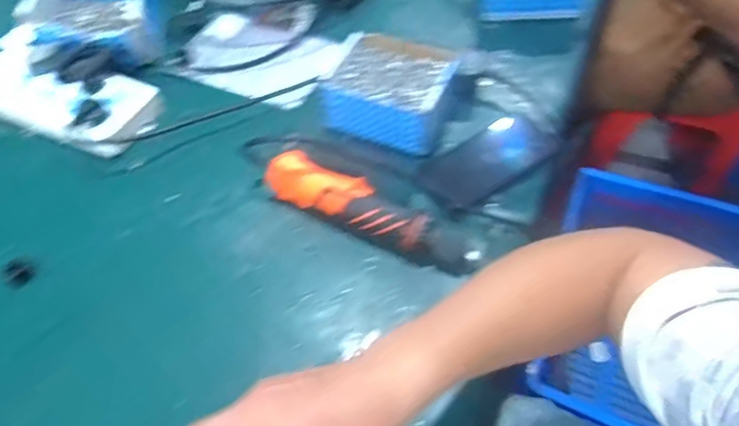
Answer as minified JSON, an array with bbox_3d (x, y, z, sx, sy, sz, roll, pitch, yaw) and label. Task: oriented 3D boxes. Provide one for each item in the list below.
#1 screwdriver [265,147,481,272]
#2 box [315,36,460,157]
[{"bbox_3d":[0.008,0.002,0.560,0.252,0.049,0.052,24,60,17],"label":"screwdriver"},{"bbox_3d":[0.029,-0.150,0.649,0.144,0.069,0.136,17,58,13],"label":"box"}]

